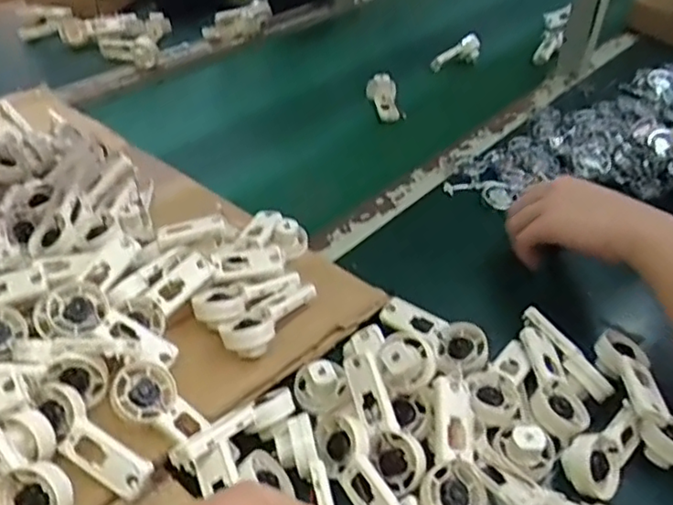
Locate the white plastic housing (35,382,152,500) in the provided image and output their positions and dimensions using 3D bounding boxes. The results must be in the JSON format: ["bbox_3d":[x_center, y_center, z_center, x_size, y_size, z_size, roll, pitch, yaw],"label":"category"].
[{"bbox_3d":[-0.154,0.114,0.400,0.094,0.019,0.029,36,48,17],"label":"white plastic housing"}]

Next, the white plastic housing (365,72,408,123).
[{"bbox_3d":[0.064,-0.198,0.839,0.034,0.023,0.088,-8,54,-13],"label":"white plastic housing"}]

